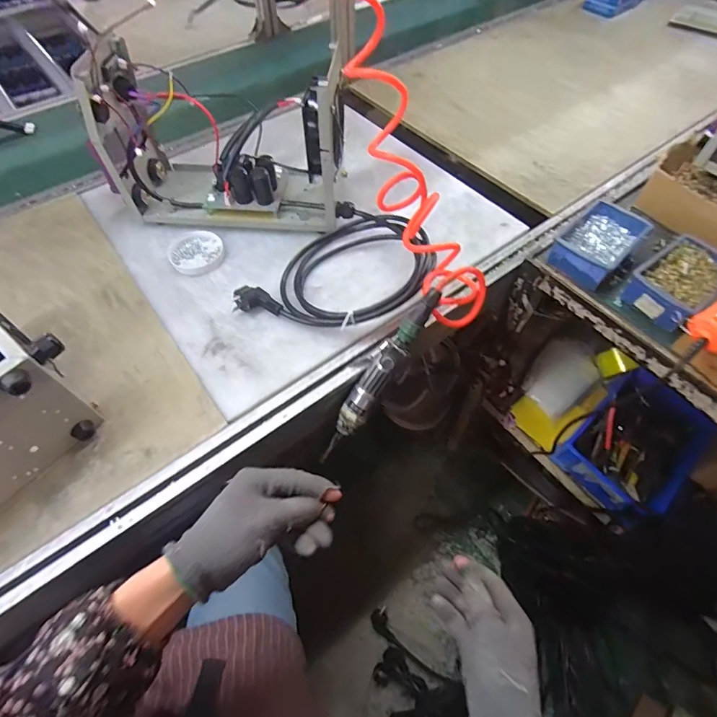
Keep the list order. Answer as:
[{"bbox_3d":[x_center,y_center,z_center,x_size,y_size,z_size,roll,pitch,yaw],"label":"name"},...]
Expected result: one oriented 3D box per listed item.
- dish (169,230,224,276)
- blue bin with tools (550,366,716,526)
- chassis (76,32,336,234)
[{"bbox_3d":[-0.271,-0.180,0.705,0.084,0.010,0.104,-21,60,-13],"label":"dish"},{"bbox_3d":[0.580,0.176,0.863,0.278,0.098,0.202,-35,64,-20],"label":"blue bin with tools"},{"bbox_3d":[-0.223,-0.353,0.682,0.392,0.226,0.181,2,58,2],"label":"chassis"}]

